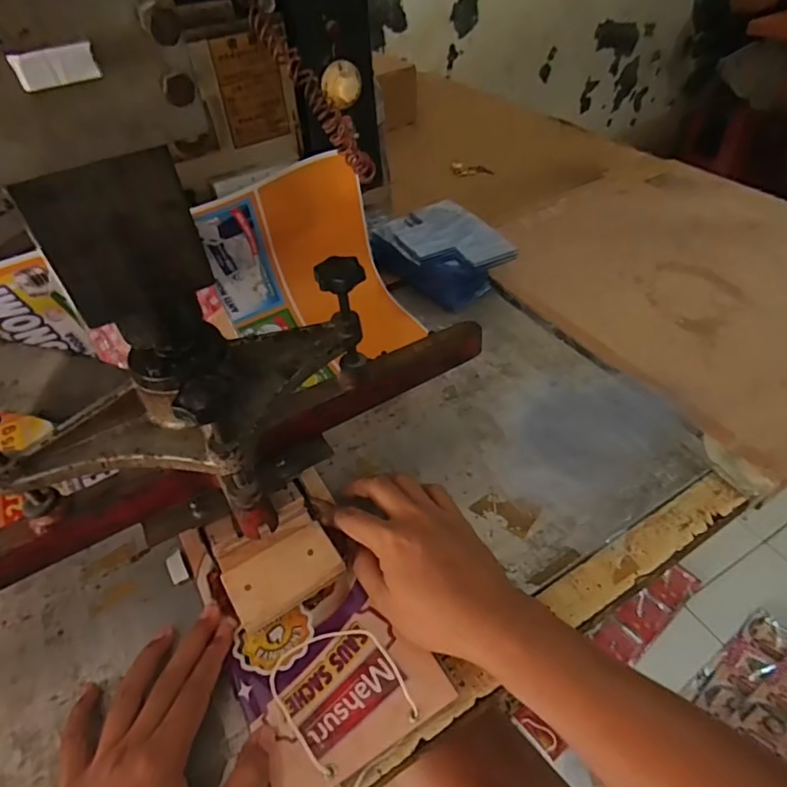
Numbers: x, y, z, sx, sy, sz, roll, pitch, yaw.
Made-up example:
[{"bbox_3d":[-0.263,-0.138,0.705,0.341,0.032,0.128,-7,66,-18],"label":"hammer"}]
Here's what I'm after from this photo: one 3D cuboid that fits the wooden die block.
[{"bbox_3d":[-0.084,0.126,0.393,0.079,0.017,0.068,-26,49,-20],"label":"wooden die block"}]

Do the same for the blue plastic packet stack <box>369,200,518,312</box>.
[{"bbox_3d":[0.049,-0.181,0.676,0.129,0.049,0.187,-25,49,-19],"label":"blue plastic packet stack"}]

